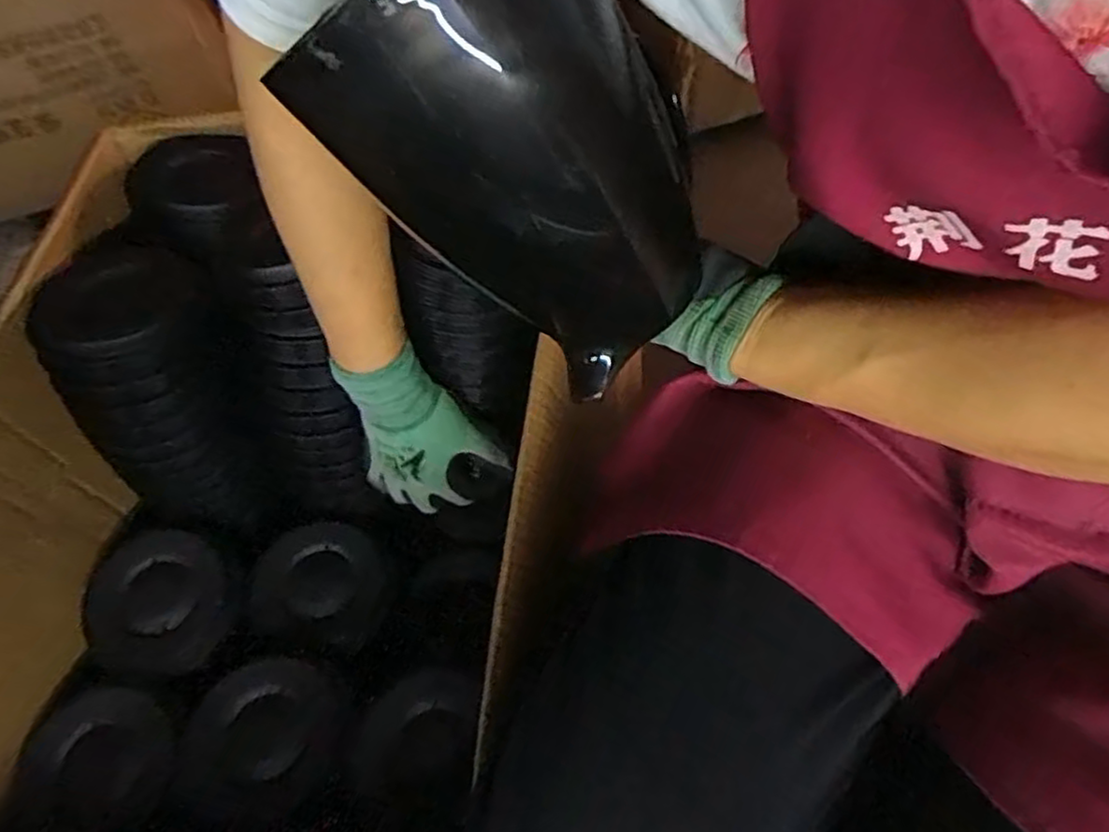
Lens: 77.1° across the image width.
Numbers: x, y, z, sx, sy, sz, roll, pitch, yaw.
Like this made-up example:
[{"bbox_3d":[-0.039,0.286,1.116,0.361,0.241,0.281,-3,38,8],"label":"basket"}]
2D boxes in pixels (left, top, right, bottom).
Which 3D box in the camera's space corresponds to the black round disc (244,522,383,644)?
[{"bbox_3d":[-0.197,0.140,0.589,0.108,0.019,0.103,-2,60,3],"label":"black round disc"}]

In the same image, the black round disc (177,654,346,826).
[{"bbox_3d":[-0.210,0.230,0.503,0.112,0.016,0.103,5,61,7],"label":"black round disc"}]

